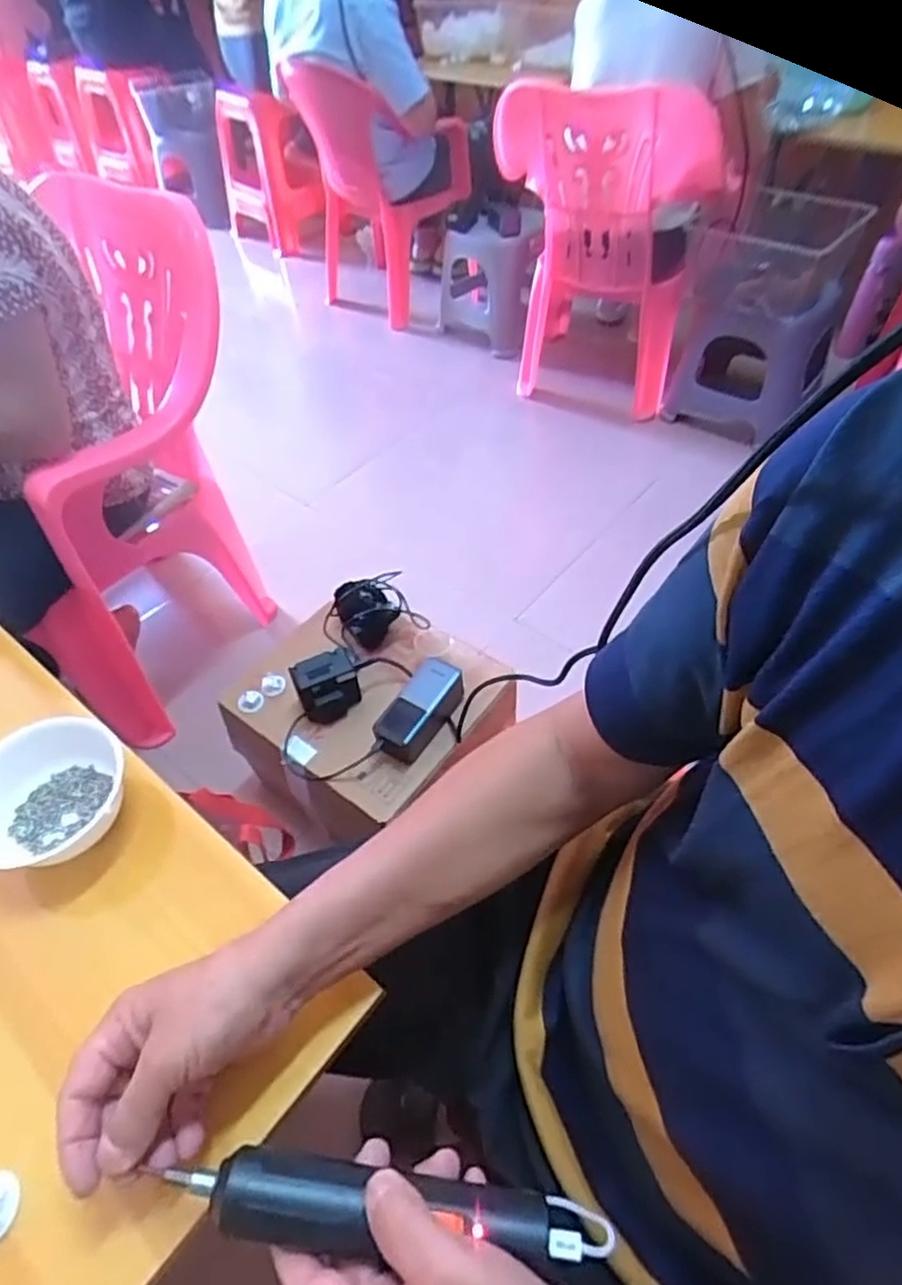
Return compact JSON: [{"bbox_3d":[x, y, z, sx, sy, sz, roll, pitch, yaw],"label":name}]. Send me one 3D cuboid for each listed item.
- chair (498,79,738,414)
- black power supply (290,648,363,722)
[{"bbox_3d":[0.364,-0.911,1.538,0.427,0.611,0.434,9,51,11],"label":"chair"},{"bbox_3d":[-0.159,0.057,0.873,0.078,0.071,0.054,-22,52,-15],"label":"black power supply"}]

